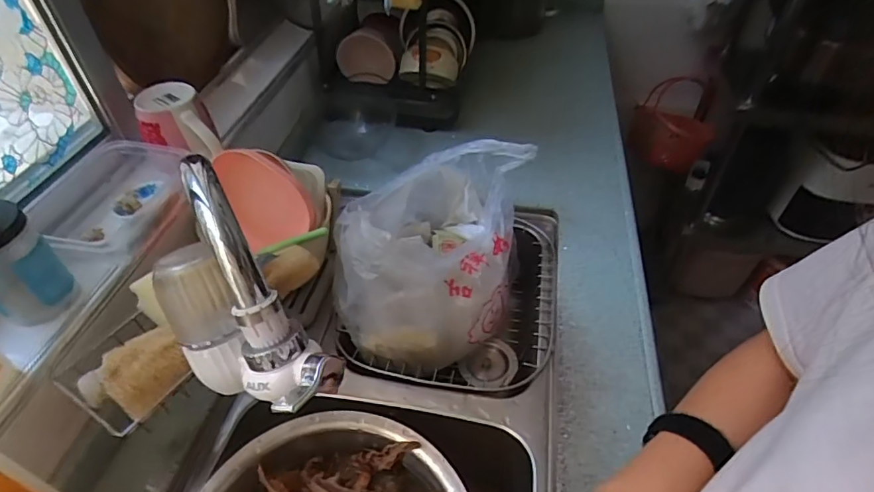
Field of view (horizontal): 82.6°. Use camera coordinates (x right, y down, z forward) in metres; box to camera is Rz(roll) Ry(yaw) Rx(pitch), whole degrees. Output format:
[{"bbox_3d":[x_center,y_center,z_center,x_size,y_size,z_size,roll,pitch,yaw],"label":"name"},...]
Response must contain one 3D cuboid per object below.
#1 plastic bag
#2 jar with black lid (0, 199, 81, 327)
[{"bbox_3d":[-0.005,-0.008,0.672,0.204,0.195,0.303,11,46,12],"label":"plastic bag"},{"bbox_3d":[-0.398,0.020,0.470,0.070,0.109,0.064,-1,45,1],"label":"jar with black lid"}]

